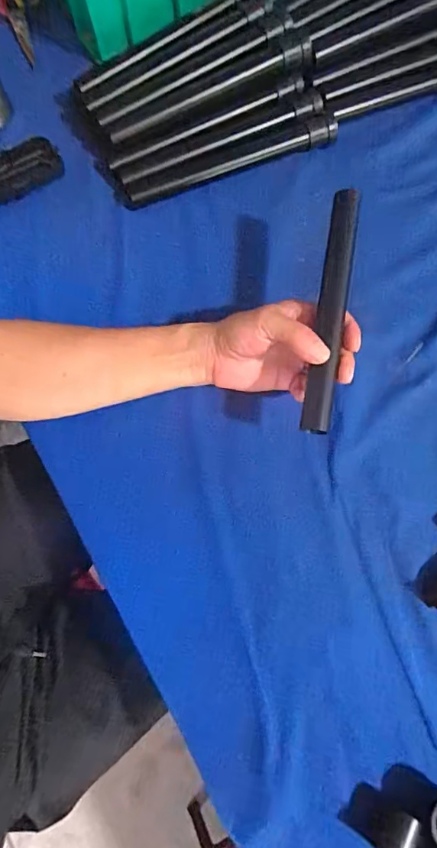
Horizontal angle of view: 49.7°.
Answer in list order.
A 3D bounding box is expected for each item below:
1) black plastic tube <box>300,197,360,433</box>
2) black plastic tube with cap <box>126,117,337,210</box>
[{"bbox_3d":[0.098,-0.098,0.405,0.024,0.028,0.215,10,79,4],"label":"black plastic tube"},{"bbox_3d":[0.015,-0.297,0.540,0.247,0.027,0.026,-19,75,-4],"label":"black plastic tube with cap"}]

